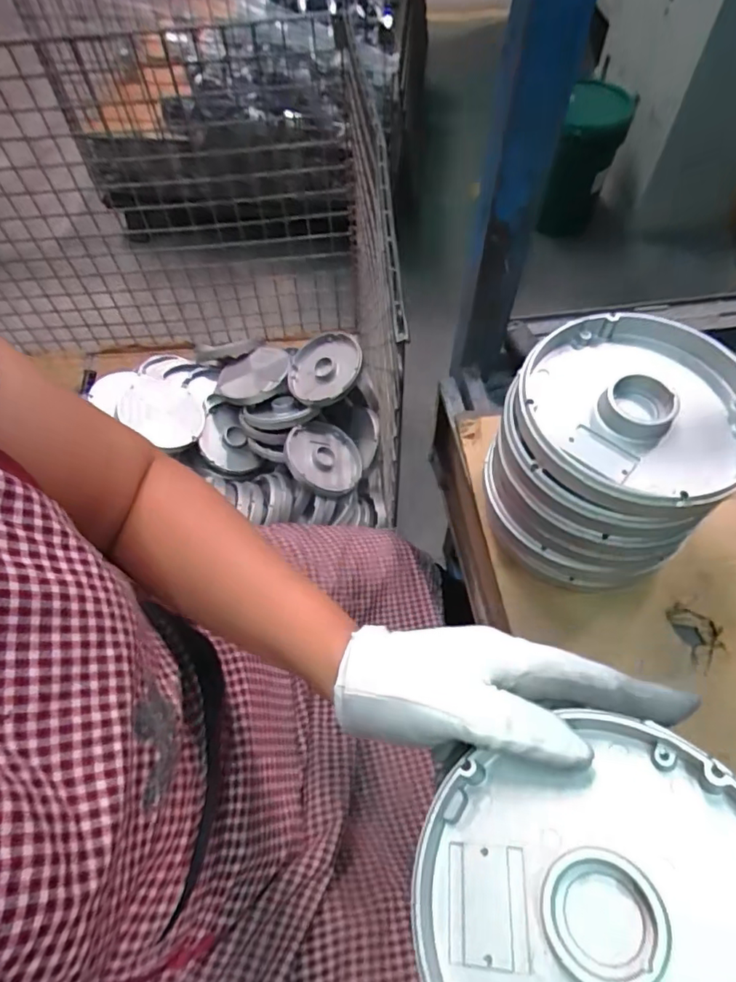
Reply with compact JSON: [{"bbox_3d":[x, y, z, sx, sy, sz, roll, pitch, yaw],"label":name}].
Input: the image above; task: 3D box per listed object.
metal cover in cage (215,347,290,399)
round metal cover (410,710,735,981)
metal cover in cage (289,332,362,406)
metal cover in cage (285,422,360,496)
[{"bbox_3d":[-0.209,-0.214,0.989,0.136,0.019,0.123,-35,49,-7],"label":"metal cover in cage"},{"bbox_3d":[0.085,0.160,0.199,0.134,0.017,0.130,-13,51,17],"label":"round metal cover"},{"bbox_3d":[-0.073,-0.211,0.942,0.136,0.021,0.140,2,73,27],"label":"metal cover in cage"},{"bbox_3d":[-0.076,-0.059,0.939,0.137,0.022,0.130,29,54,-12],"label":"metal cover in cage"}]

